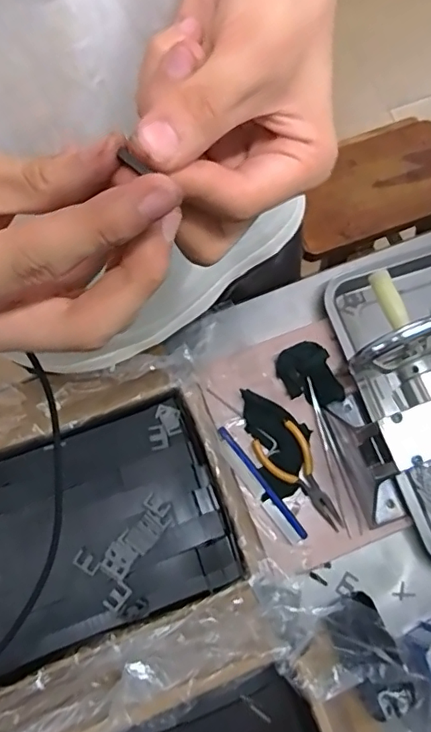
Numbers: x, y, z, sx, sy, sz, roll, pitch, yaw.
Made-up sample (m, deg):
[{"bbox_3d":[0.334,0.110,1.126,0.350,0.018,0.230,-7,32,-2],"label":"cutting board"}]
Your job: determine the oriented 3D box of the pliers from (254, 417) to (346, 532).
[{"bbox_3d":[0.093,0.122,0.578,0.053,0.011,0.124,-30,75,-10],"label":"pliers"}]

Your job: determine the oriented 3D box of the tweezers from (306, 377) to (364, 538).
[{"bbox_3d":[0.131,0.097,0.593,0.021,0.014,0.171,-12,73,-4],"label":"tweezers"}]

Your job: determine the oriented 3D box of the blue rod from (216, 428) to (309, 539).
[{"bbox_3d":[0.049,0.123,0.574,0.008,0.006,0.142,-36,76,-11],"label":"blue rod"}]

